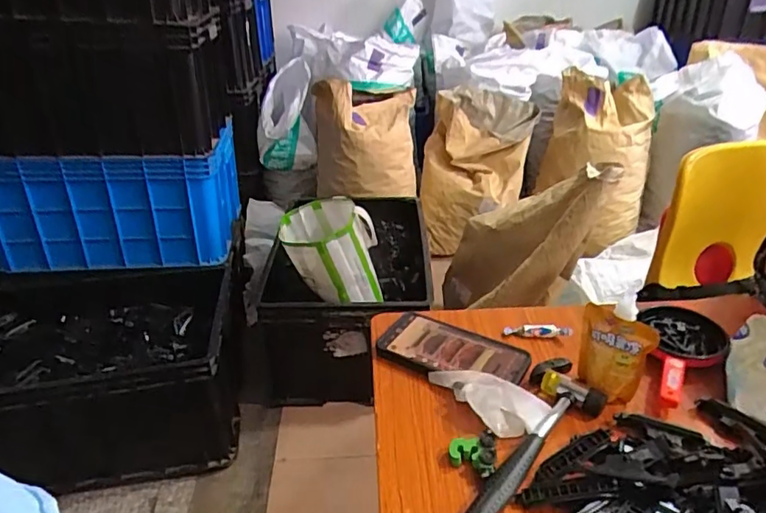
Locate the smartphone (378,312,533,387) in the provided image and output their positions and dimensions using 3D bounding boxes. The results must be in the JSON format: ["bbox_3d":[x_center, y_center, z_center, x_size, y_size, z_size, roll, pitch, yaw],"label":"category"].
[{"bbox_3d":[0.078,0.105,0.603,0.157,0.011,0.077,17,38,27],"label":"smartphone"}]

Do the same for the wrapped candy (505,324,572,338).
[{"bbox_3d":[0.181,0.087,0.638,0.075,0.014,0.012,1,30,7],"label":"wrapped candy"}]

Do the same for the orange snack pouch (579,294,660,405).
[{"bbox_3d":[0.230,0.090,0.538,0.067,0.102,0.042,12,33,25],"label":"orange snack pouch"}]

